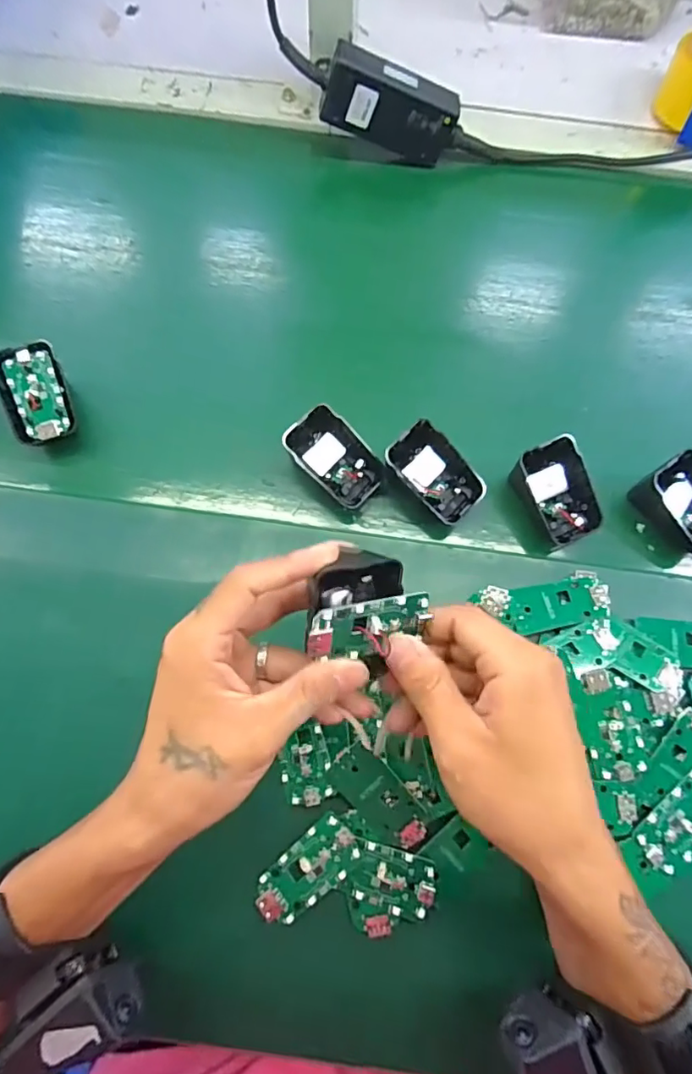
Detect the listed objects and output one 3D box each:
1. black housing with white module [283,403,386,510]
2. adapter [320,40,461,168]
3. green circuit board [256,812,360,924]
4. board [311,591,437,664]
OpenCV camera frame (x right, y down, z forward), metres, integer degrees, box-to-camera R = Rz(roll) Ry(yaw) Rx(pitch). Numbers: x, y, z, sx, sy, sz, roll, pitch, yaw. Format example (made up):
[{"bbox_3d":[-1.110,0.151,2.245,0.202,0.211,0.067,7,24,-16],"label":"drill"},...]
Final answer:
[{"bbox_3d":[-0.007,-0.056,0.373,0.071,0.019,0.044,43,85,-18],"label":"black housing with white module"},{"bbox_3d":[0.039,-0.375,0.468,0.117,0.054,0.026,10,69,-20],"label":"adapter"},{"bbox_3d":[-0.022,0.190,0.304,0.064,0.011,0.031,-39,76,-14],"label":"green circuit board"},{"bbox_3d":[0.012,0.044,0.253,0.060,0.029,0.008,-7,26,-22],"label":"board"}]

